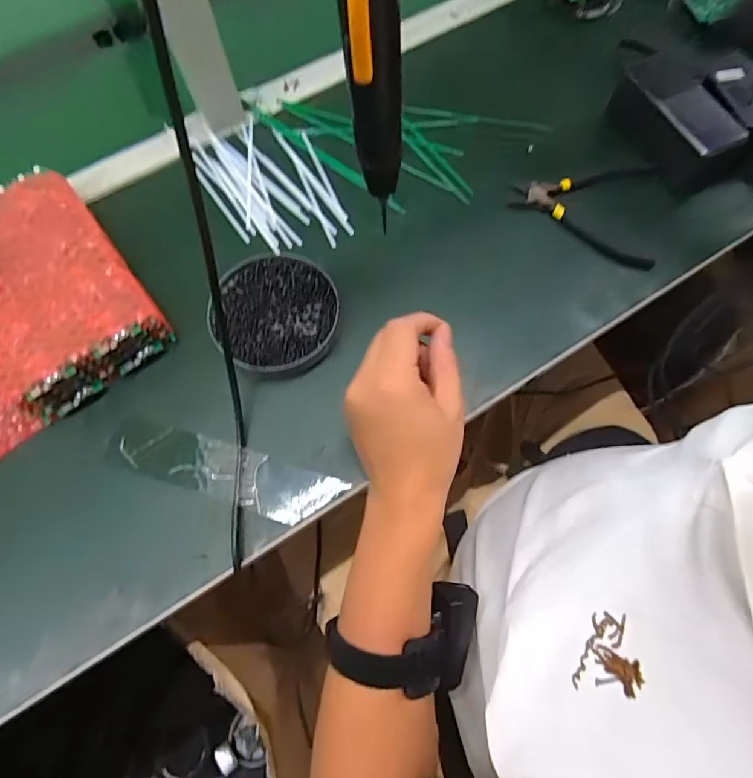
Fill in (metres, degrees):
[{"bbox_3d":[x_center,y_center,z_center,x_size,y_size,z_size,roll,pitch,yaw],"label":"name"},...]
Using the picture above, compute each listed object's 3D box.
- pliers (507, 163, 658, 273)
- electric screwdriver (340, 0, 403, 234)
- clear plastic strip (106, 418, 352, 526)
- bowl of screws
[{"bbox_3d":[0.202,-0.179,0.470,0.134,0.009,0.113,9,72,5],"label":"pliers"},{"bbox_3d":[-0.001,-0.191,0.271,0.032,0.211,0.039,-4,71,0],"label":"electric screwdriver"},{"bbox_3d":[-0.127,0.066,0.393,0.198,0.012,0.046,16,72,7],"label":"clear plastic strip"},{"bbox_3d":[-0.092,-0.065,0.431,0.112,0.024,0.115,0,71,1],"label":"bowl of screws"}]

